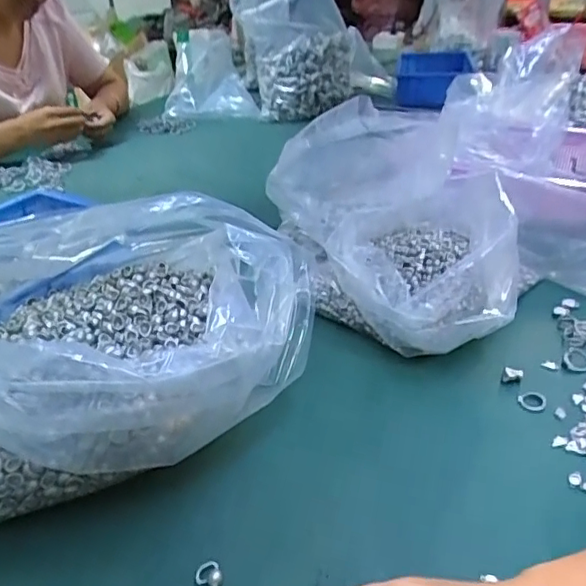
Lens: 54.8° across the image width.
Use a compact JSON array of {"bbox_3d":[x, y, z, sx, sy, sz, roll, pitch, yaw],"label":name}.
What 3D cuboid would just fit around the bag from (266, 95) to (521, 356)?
[{"bbox_3d":[0.101,-0.069,0.591,0.184,0.171,0.307,-12,34,-16],"label":"bag"}]

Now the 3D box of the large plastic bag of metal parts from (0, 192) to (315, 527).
[{"bbox_3d":[-0.151,0.031,0.461,0.328,0.160,0.222,-10,33,-12],"label":"large plastic bag of metal parts"}]

